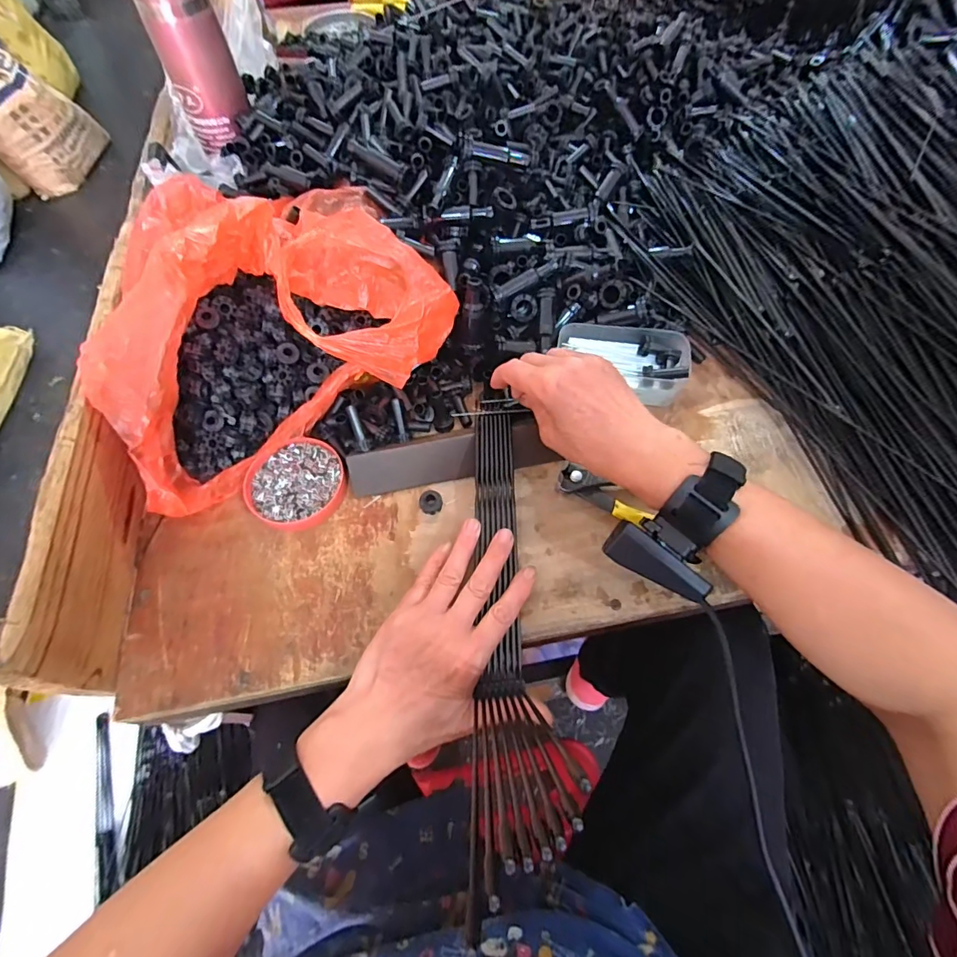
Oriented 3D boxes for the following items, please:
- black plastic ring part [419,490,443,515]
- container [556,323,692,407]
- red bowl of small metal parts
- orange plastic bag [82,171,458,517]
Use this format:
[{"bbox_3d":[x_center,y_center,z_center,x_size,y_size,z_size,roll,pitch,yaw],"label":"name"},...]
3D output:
[{"bbox_3d":[-0.039,0.019,0.397,0.018,0.010,0.018,-1,62,1],"label":"black plastic ring part"},{"bbox_3d":[0.134,-0.109,0.448,0.117,0.034,0.060,8,62,6],"label":"container"},{"bbox_3d":[-0.153,0.004,0.401,0.079,0.022,0.075,-38,67,-17],"label":"red bowl of small metal parts"},{"bbox_3d":[-0.170,-0.126,0.391,0.280,0.133,0.210,-22,63,-10],"label":"orange plastic bag"}]

